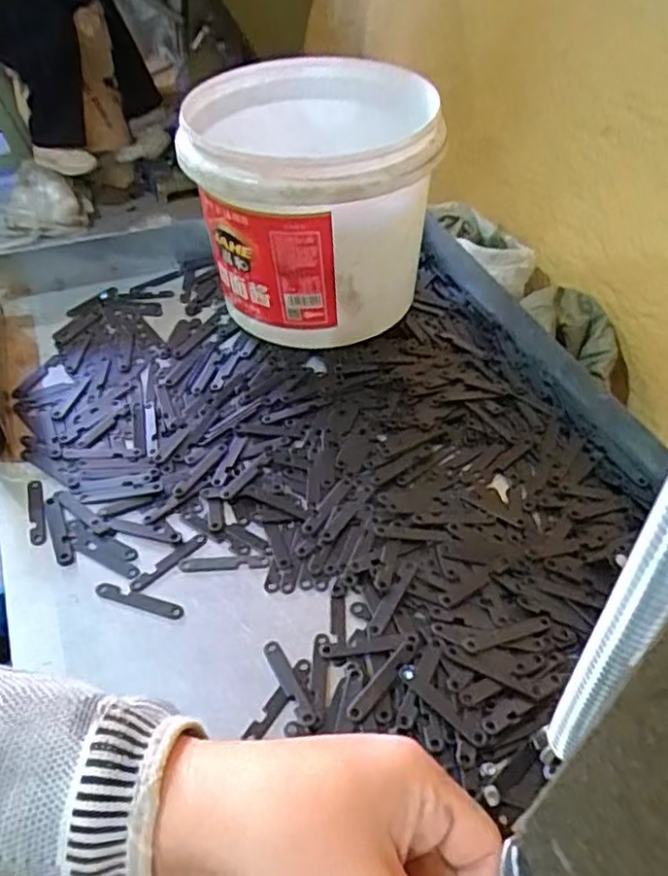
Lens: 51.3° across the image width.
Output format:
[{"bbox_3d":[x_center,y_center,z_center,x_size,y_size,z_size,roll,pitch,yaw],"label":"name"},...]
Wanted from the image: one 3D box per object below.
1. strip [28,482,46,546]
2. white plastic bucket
[{"bbox_3d":[-0.184,0.045,0.429,0.010,0.006,0.049,-13,47,-13],"label":"strip"},{"bbox_3d":[-0.020,-0.190,0.558,0.165,0.154,0.211,-2,46,-2],"label":"white plastic bucket"}]

